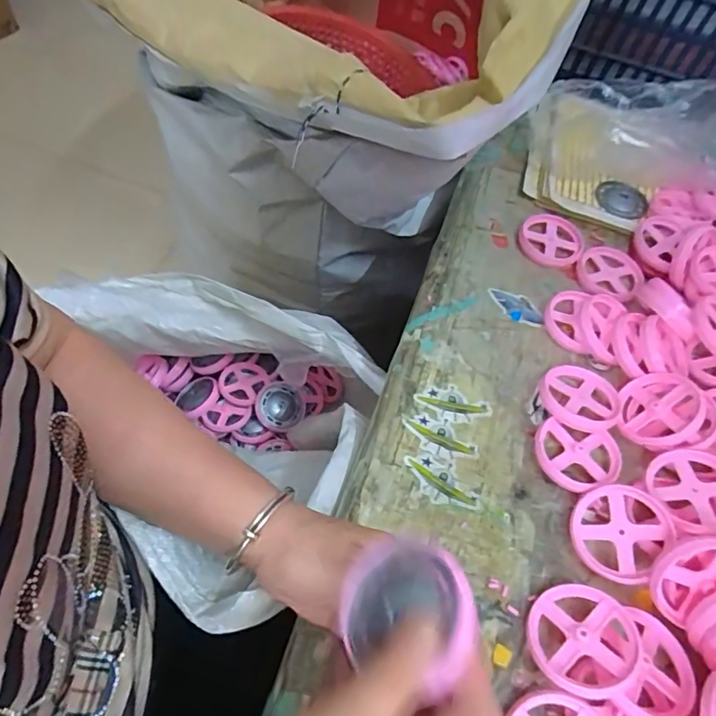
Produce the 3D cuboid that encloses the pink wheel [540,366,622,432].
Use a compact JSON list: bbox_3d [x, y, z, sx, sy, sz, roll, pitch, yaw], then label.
[{"bbox_3d":[0.182,0.031,0.424,0.063,0.012,0.060,4,57,-6],"label":"pink wheel"}]

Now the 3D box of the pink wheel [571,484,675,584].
[{"bbox_3d":[0.182,0.119,0.364,0.058,0.008,0.065,30,77,31],"label":"pink wheel"}]

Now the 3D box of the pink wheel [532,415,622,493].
[{"bbox_3d":[0.169,0.076,0.397,0.065,0.012,0.054,17,57,3],"label":"pink wheel"}]

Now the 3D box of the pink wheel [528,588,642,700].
[{"bbox_3d":[0.139,0.174,0.323,0.063,0.011,0.063,-9,38,8],"label":"pink wheel"}]

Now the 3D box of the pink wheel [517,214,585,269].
[{"bbox_3d":[0.199,-0.122,0.536,0.063,0.017,0.072,27,58,9],"label":"pink wheel"}]

